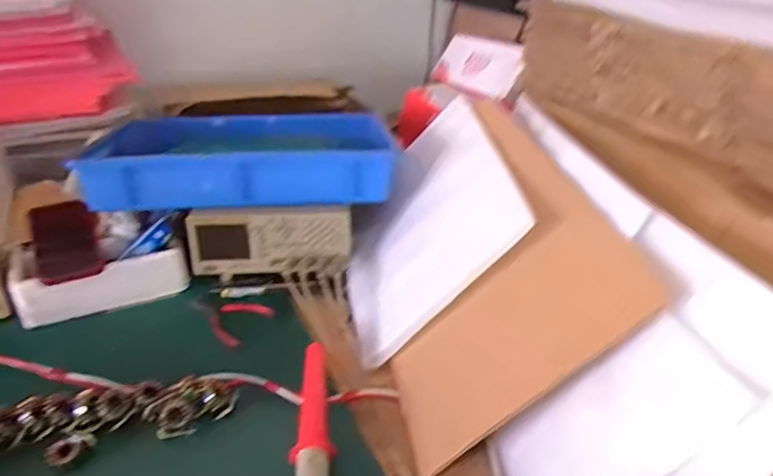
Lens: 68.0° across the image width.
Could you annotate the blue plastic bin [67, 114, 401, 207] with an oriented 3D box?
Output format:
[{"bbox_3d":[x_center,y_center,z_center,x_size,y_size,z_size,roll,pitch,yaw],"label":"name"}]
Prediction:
[{"bbox_3d":[-0.203,-0.136,0.864,0.421,0.078,0.286,-4,29,-6],"label":"blue plastic bin"}]

